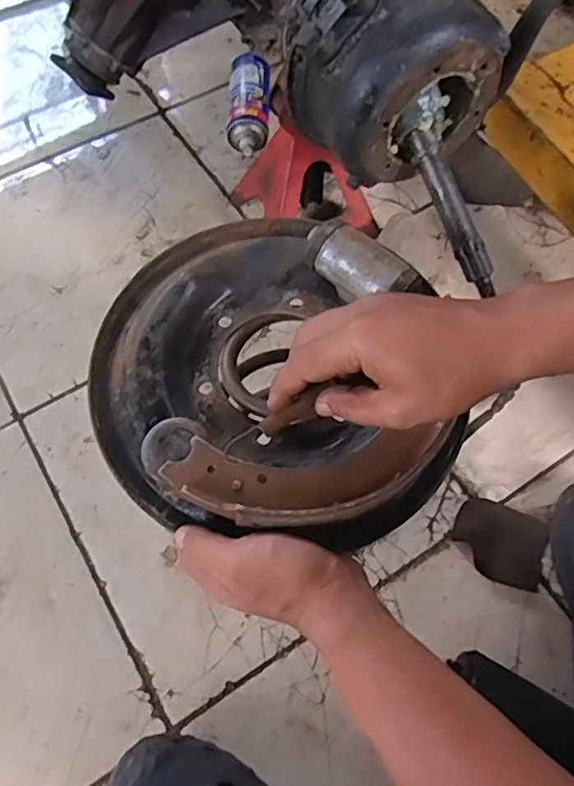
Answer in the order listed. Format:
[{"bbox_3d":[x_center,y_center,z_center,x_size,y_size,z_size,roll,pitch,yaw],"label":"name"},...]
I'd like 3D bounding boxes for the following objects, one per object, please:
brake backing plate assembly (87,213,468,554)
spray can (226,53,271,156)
[{"bbox_3d":[-0.008,-0.025,0.435,0.263,0.060,0.249,14,64,6],"label":"brake backing plate assembly"},{"bbox_3d":[-0.060,-0.461,0.973,0.066,0.078,0.185,1,63,0],"label":"spray can"}]

